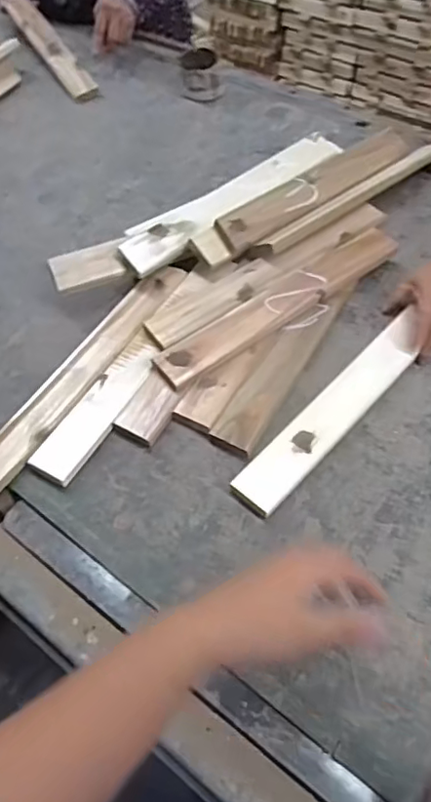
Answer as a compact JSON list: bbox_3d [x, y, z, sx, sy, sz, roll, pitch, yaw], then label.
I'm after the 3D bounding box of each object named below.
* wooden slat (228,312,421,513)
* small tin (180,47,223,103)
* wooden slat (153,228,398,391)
[{"bbox_3d":[0.135,0.009,0.643,0.051,0.011,0.295,41,68,17],"label":"wooden slat"},{"bbox_3d":[-0.027,-0.589,1.056,0.075,0.060,0.077,-2,54,2],"label":"small tin"},{"bbox_3d":[0.084,-0.121,0.718,0.350,0.021,0.050,-33,58,-19],"label":"wooden slat"}]

